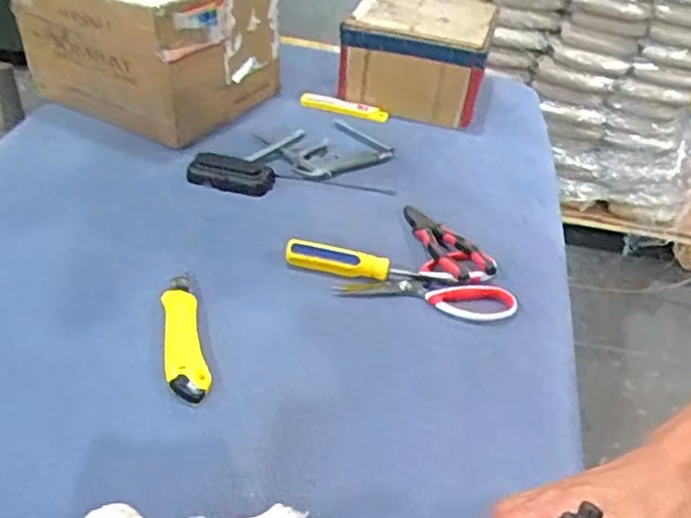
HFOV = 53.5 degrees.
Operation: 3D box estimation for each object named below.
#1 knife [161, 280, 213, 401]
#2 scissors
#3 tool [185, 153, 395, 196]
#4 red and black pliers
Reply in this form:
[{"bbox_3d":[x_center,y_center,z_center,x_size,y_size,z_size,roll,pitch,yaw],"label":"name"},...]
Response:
[{"bbox_3d":[-0.161,0.071,0.673,0.038,0.027,0.164,-8,39,-16],"label":"knife"},{"bbox_3d":[0.087,0.035,0.752,0.191,0.021,0.079,2,38,-3],"label":"scissors"},{"bbox_3d":[-0.074,-0.103,0.899,0.261,0.034,0.047,6,38,1],"label":"tool"},{"bbox_3d":[0.109,-0.021,0.814,0.054,0.015,0.149,-21,44,-29],"label":"red and black pliers"}]

